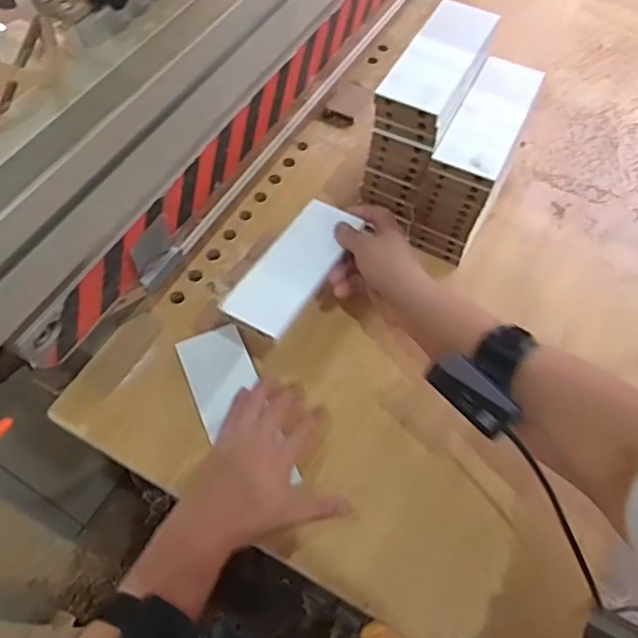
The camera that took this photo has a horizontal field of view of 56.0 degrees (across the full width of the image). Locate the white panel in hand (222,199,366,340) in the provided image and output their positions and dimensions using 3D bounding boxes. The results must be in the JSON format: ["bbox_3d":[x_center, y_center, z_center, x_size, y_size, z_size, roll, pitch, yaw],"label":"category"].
[{"bbox_3d":[-0.020,-0.051,0.557,0.057,0.008,0.158,35,60,2],"label":"white panel in hand"}]

